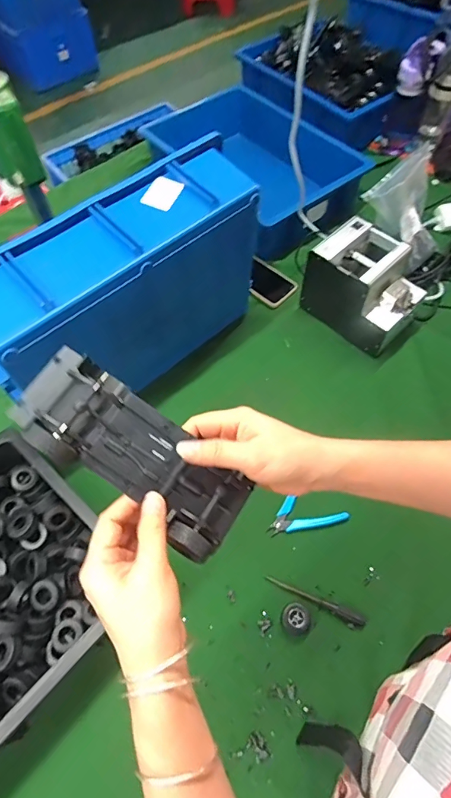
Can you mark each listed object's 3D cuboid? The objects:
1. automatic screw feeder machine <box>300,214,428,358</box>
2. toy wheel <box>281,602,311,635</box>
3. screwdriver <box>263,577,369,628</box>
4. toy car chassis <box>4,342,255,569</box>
[{"bbox_3d":[0.252,-0.196,0.772,0.134,0.150,0.184,-38,66,-19],"label":"automatic screw feeder machine"},{"bbox_3d":[0.094,0.291,0.566,0.037,0.011,0.037,0,60,1],"label":"toy wheel"},{"bbox_3d":[0.121,0.274,0.583,0.139,0.008,0.018,22,62,13],"label":"screwdriver"},{"bbox_3d":[-0.072,0.041,0.333,0.192,0.036,0.079,38,66,0],"label":"toy car chassis"}]

